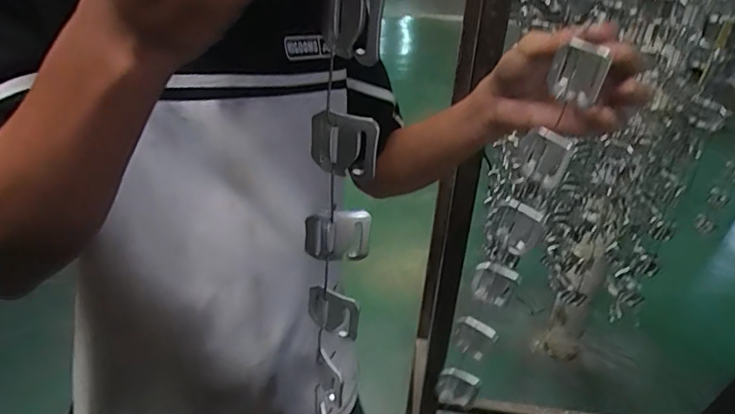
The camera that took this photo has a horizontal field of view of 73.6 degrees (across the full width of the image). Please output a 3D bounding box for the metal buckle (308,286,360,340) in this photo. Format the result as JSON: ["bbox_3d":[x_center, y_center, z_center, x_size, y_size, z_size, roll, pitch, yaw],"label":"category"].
[{"bbox_3d":[-0.024,0.074,0.346,0.038,0.037,0.006,16,35,21],"label":"metal buckle"}]

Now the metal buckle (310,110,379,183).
[{"bbox_3d":[-0.016,-0.035,0.275,0.041,0.037,0.010,16,35,21],"label":"metal buckle"}]

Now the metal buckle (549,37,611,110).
[{"bbox_3d":[0.150,-0.095,0.348,0.035,0.039,0.017,19,34,25],"label":"metal buckle"}]

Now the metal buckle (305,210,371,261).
[{"bbox_3d":[-0.019,0.019,0.313,0.040,0.037,0.007,-4,33,-11],"label":"metal buckle"}]

